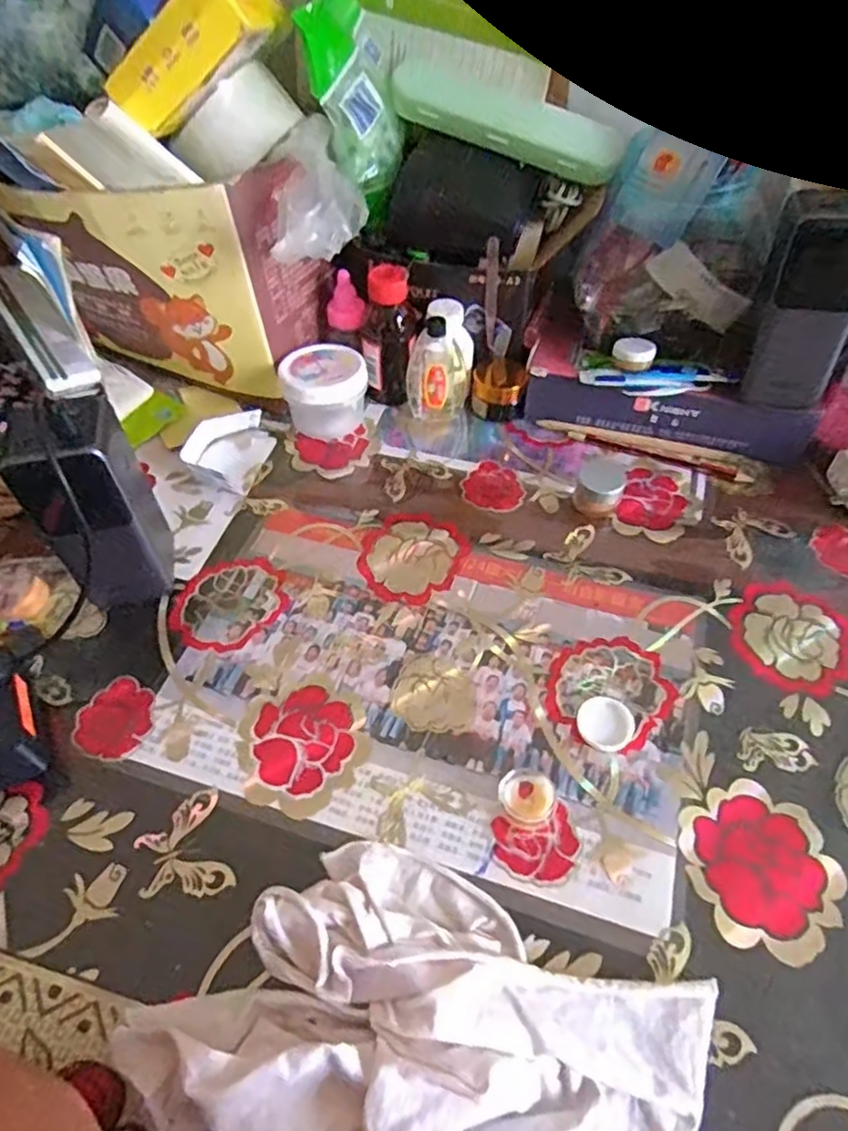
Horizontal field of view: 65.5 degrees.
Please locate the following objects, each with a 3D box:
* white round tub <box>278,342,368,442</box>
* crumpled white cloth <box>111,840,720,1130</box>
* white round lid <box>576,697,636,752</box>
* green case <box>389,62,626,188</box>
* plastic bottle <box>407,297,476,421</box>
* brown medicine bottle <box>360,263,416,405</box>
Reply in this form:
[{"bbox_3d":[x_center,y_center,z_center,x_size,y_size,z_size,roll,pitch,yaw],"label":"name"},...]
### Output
[{"bbox_3d":[-0.082,-0.142,0.532,0.060,0.055,0.063,0,52,1],"label":"white round tub"},{"bbox_3d":[-0.001,0.197,0.268,0.213,0.044,0.140,21,55,16],"label":"crumpled white cloth"},{"bbox_3d":[0.104,0.091,0.379,0.031,0.004,0.032,0,52,1],"label":"white round lid"},{"bbox_3d":[0.059,-0.322,0.481,0.171,0.030,0.029,20,54,1],"label":"green case"},{"bbox_3d":[0.013,-0.162,0.528,0.046,0.084,0.047,15,54,12],"label":"plastic bottle"},{"bbox_3d":[-0.029,-0.179,0.524,0.040,0.107,0.034,-1,52,0],"label":"brown medicine bottle"}]

